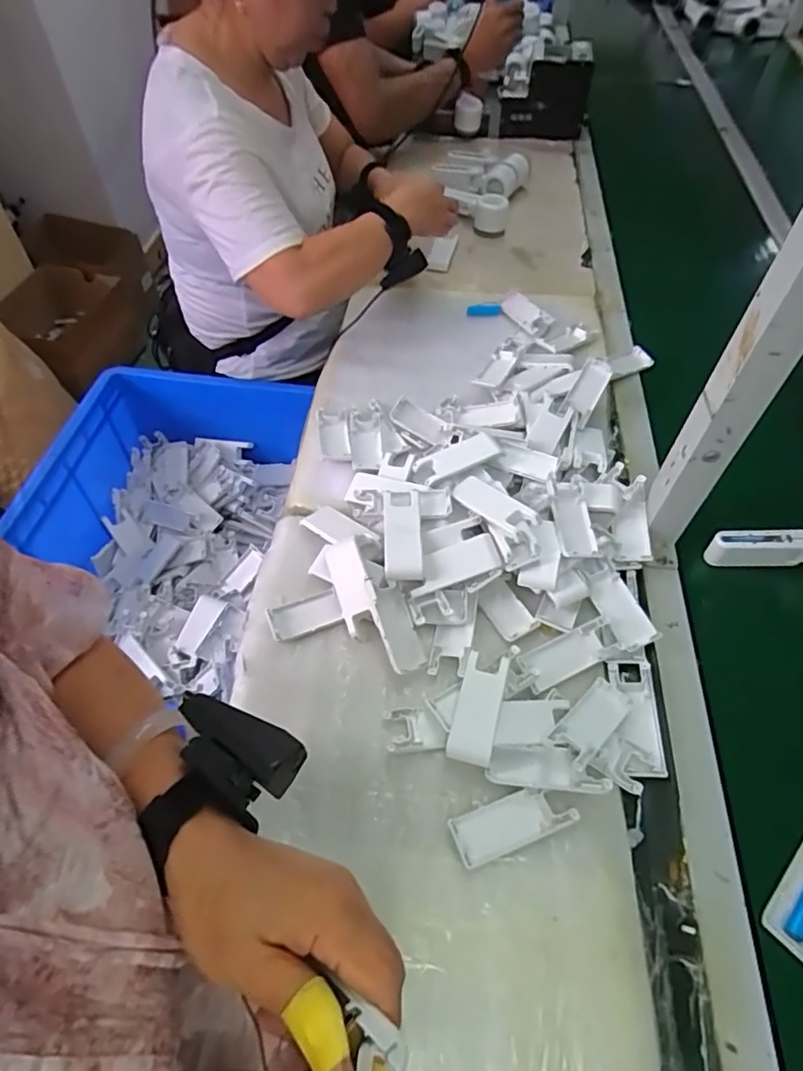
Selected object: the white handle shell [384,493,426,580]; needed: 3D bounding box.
[{"bbox_3d":[0.000,0.003,0.607,0.038,0.031,0.101,-3,55,-3],"label":"white handle shell"}]

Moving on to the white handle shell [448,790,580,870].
[{"bbox_3d":[0.092,0.239,0.482,0.100,0.016,0.040,-17,56,-12],"label":"white handle shell"}]

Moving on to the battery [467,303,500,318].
[{"bbox_3d":[0.129,-0.351,0.900,0.052,0.017,0.013,3,53,15],"label":"battery"}]

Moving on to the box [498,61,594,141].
[{"bbox_3d":[0.307,-0.943,1.255,0.186,0.134,0.053,14,31,14],"label":"box"}]

